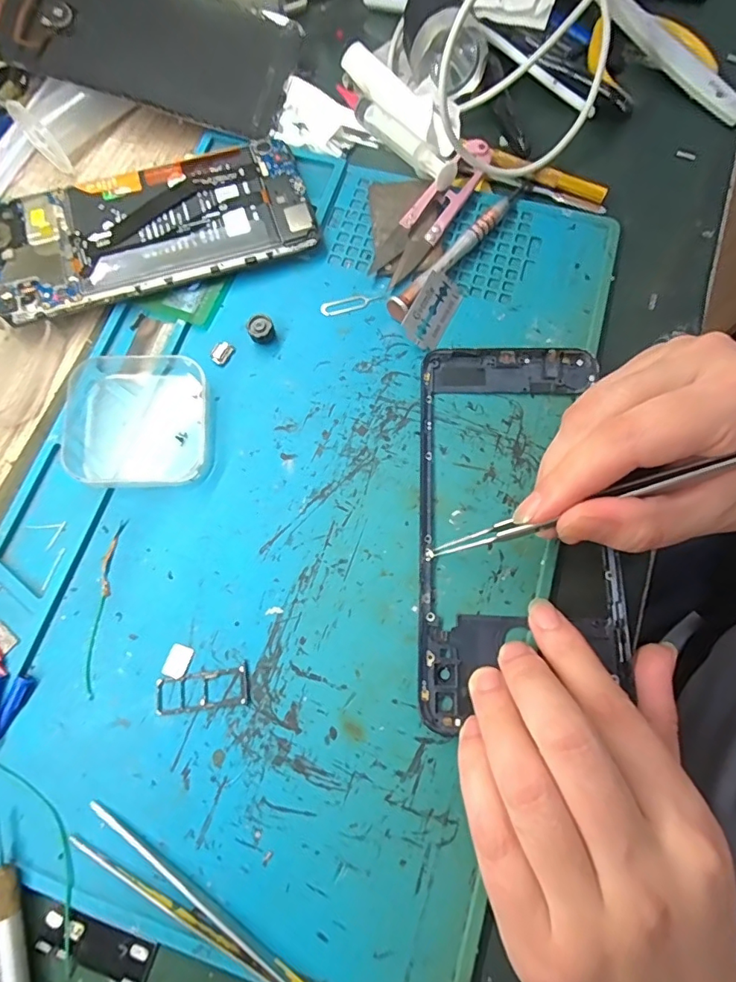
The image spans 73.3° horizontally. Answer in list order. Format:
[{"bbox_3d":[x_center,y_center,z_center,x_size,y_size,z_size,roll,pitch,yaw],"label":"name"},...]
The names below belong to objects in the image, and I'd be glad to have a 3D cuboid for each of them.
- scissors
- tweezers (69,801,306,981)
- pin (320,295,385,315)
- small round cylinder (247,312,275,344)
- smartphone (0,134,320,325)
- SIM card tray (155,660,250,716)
[{"bbox_3d":[0.037,-0.154,0.270,0.022,0.011,0.097,36,77,11],"label":"scissors"},{"bbox_3d":[-0.055,0.161,0.180,0.132,0.013,0.014,29,76,9],"label":"tweezers"},{"bbox_3d":[-0.008,-0.100,0.262,0.034,0.004,0.007,-13,73,-3],"label":"pin"},{"bbox_3d":[-0.055,-0.083,0.254,0.013,0.010,0.013,0,73,1],"label":"small round cylinder"},{"bbox_3d":[-0.116,-0.141,0.267,0.167,0.012,0.076,-17,75,-5],"label":"smartphone"},{"bbox_3d":[-0.070,0.084,0.208,0.039,0.004,0.016,-11,73,-2],"label":"SIM card tray"}]

